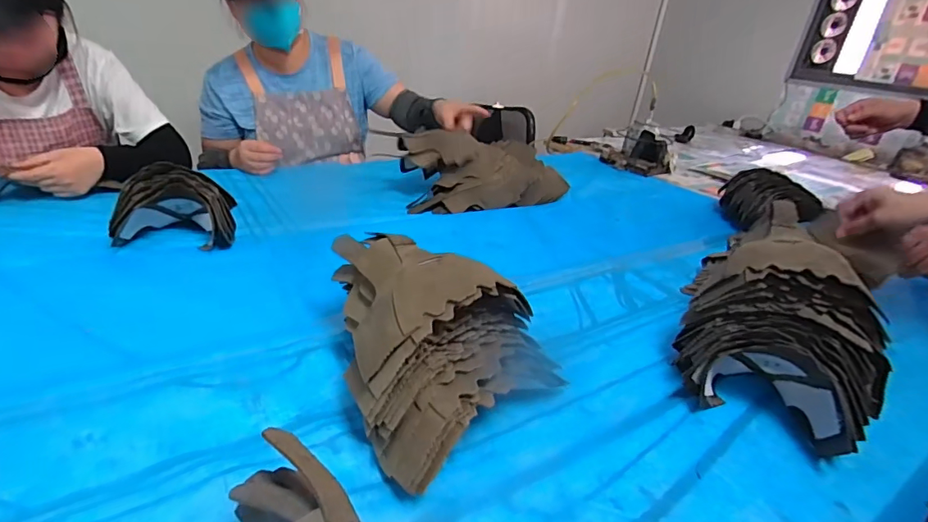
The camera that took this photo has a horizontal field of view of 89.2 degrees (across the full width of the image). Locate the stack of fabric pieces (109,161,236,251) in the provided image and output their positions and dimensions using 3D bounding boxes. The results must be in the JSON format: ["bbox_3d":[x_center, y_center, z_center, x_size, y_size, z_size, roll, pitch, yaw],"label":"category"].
[{"bbox_3d":[-0.434,-0.081,0.716,0.152,0.099,0.107,0,27,-13],"label":"stack of fabric pieces"}]

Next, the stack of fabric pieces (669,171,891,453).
[{"bbox_3d":[0.365,0.054,0.530,0.201,0.213,0.211,21,29,26],"label":"stack of fabric pieces"}]

